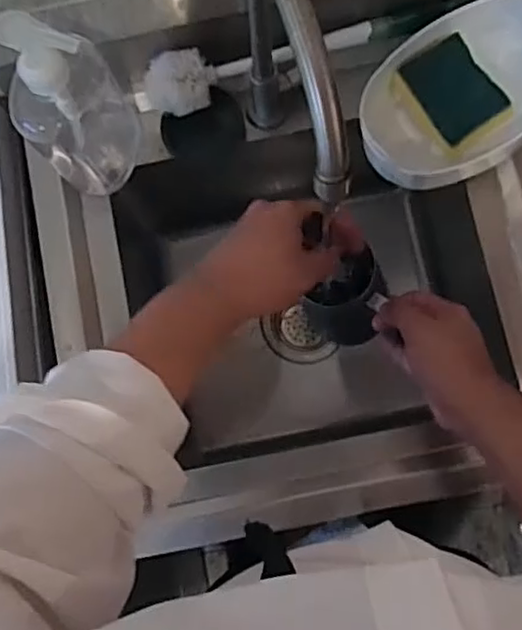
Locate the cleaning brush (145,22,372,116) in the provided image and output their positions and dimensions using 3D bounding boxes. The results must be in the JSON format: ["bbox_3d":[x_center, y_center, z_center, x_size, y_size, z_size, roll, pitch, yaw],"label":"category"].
[{"bbox_3d":[-0.006,-0.250,0.630,0.218,0.043,0.050,-20,81,0],"label":"cleaning brush"}]

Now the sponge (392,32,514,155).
[{"bbox_3d":[0.182,-0.208,0.626,0.074,0.027,0.100,-34,76,12],"label":"sponge"}]

